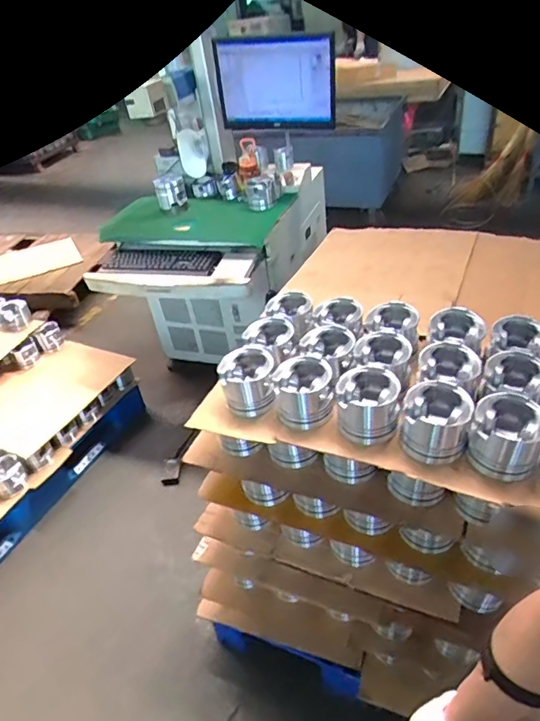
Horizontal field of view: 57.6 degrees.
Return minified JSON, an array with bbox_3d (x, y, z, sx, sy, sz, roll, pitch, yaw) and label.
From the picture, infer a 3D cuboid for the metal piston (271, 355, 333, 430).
[{"bbox_3d":[0.067,0.061,0.958,0.105,0.098,0.112,0,37,10],"label":"metal piston"}]

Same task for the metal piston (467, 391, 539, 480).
[{"bbox_3d":[0.391,0.121,0.813,0.106,0.100,0.122,13,41,26],"label":"metal piston"}]

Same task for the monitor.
[{"bbox_3d":[0.020,-0.954,1.694,0.444,0.275,0.063,17,43,30],"label":"monitor"}]

